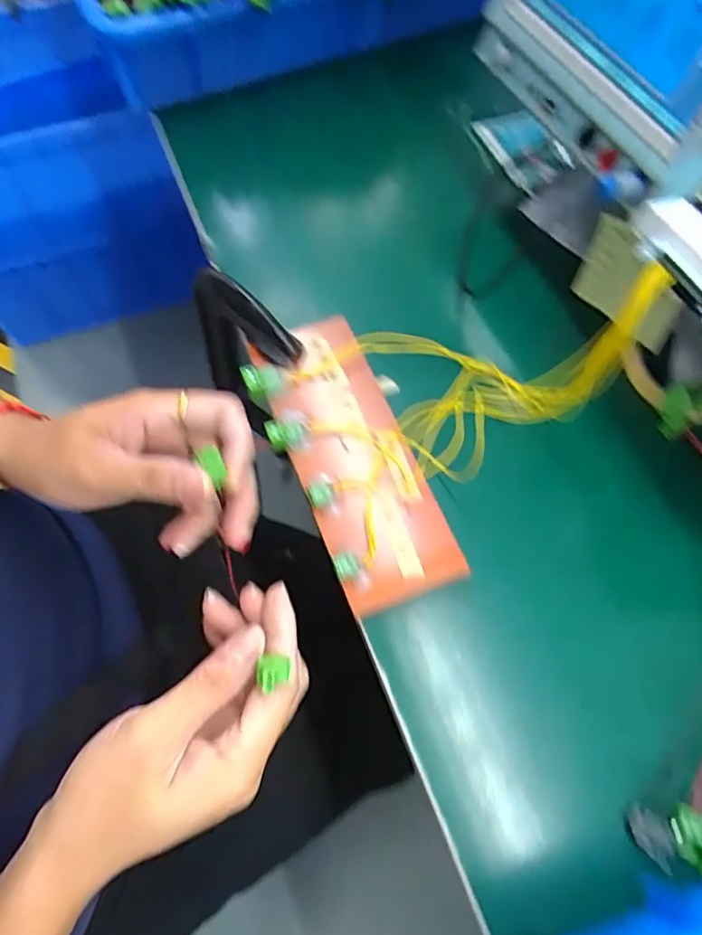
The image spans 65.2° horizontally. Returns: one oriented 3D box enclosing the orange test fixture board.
[{"bbox_3d":[-0.002,-0.010,0.346,0.075,0.015,0.194,-23,68,-12],"label":"orange test fixture board"}]

